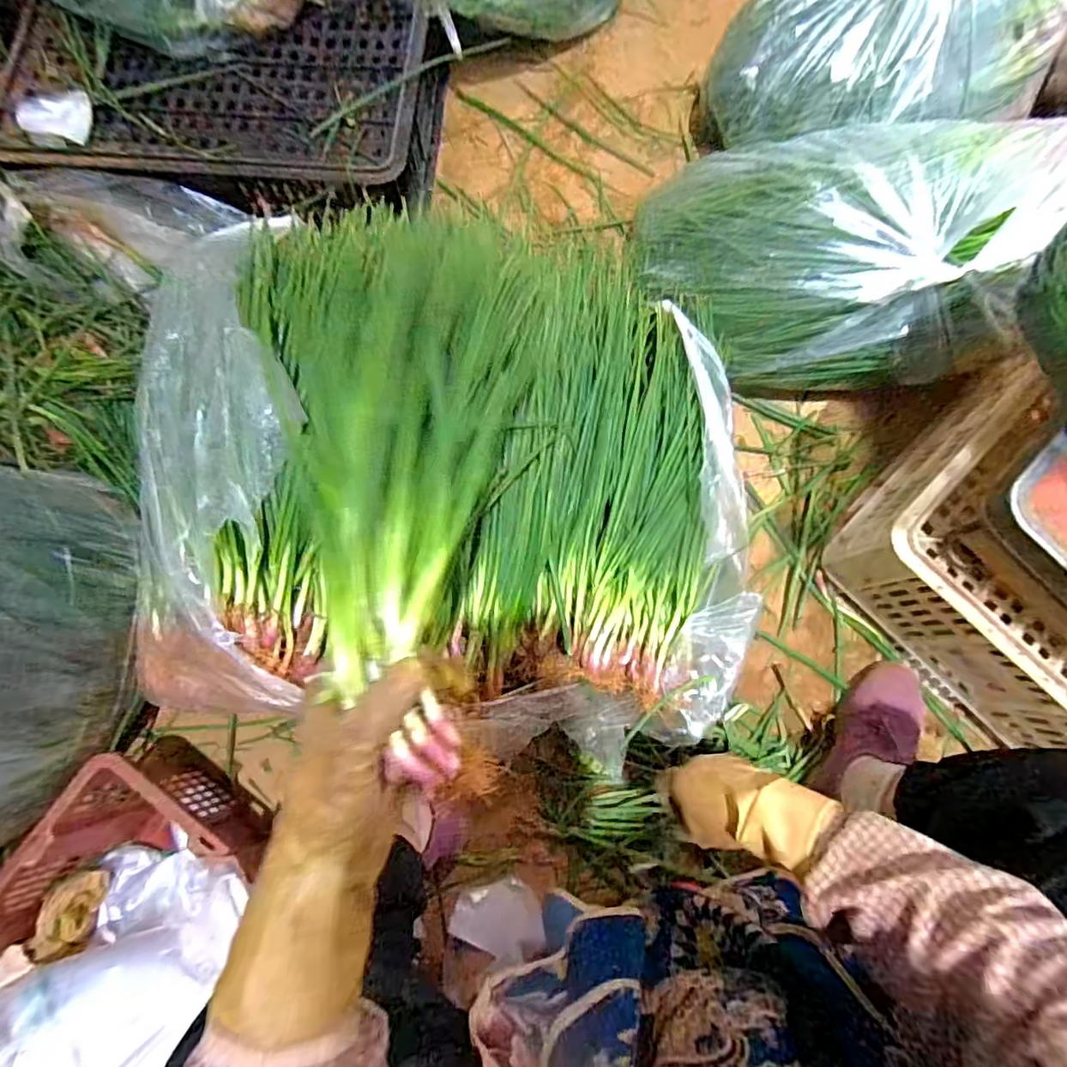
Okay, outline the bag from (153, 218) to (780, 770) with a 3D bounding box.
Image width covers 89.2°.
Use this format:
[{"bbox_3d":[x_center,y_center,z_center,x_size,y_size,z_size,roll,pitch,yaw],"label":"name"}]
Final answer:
[{"bbox_3d":[-0.065,-0.080,0.593,0.643,0.225,0.594,1,77,0],"label":"bag"}]

